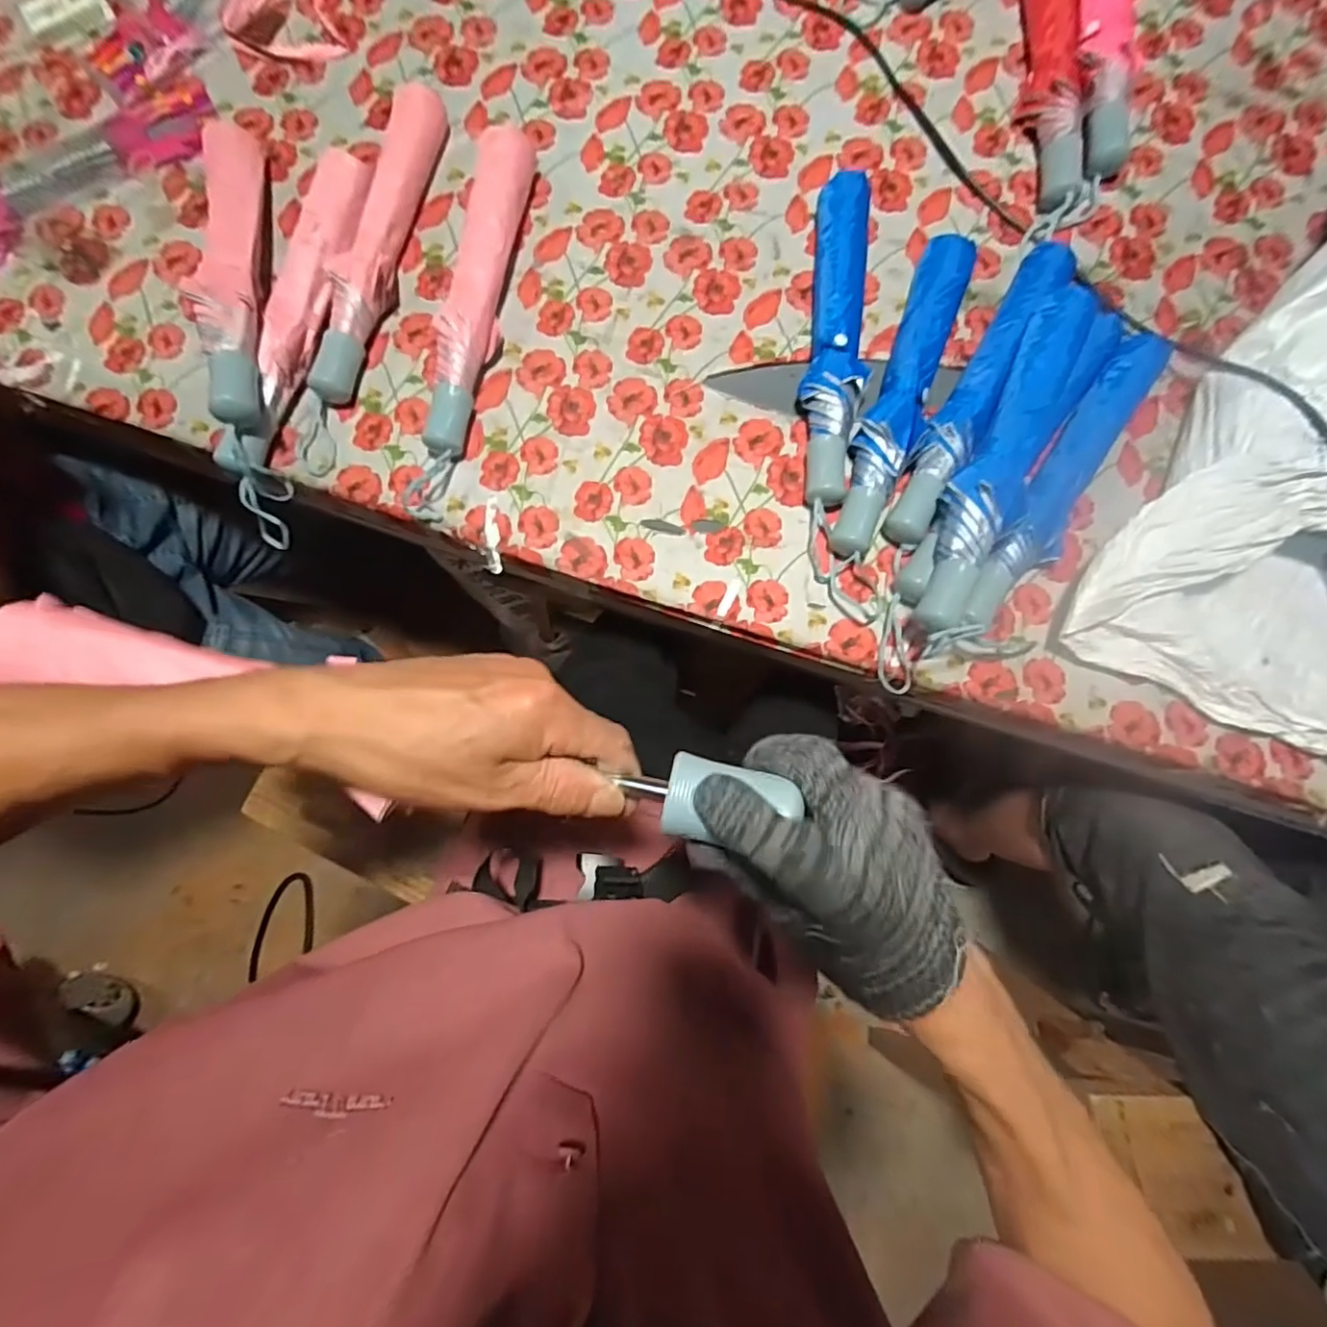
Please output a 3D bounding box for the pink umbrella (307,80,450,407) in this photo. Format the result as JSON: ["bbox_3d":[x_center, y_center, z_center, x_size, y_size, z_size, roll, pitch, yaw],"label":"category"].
[{"bbox_3d":[-0.290,-0.427,0.608,0.055,0.038,0.349,10,80,2],"label":"pink umbrella"}]

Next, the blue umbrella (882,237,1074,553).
[{"bbox_3d":[0.310,-0.273,0.580,0.050,0.047,0.360,31,81,5],"label":"blue umbrella"}]

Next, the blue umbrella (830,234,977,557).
[{"bbox_3d":[0.230,-0.263,0.580,0.053,0.043,0.344,21,81,4],"label":"blue umbrella"}]

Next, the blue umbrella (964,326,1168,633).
[{"bbox_3d":[0.369,-0.163,0.550,0.064,0.053,0.346,35,82,6],"label":"blue umbrella"}]

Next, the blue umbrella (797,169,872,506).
[{"bbox_3d":[0.171,-0.324,0.593,0.060,0.043,0.356,8,80,2],"label":"blue umbrella"}]

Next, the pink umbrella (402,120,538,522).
[{"bbox_3d":[-0.188,-0.346,0.585,0.059,0.054,0.420,9,80,2],"label":"pink umbrella"}]

